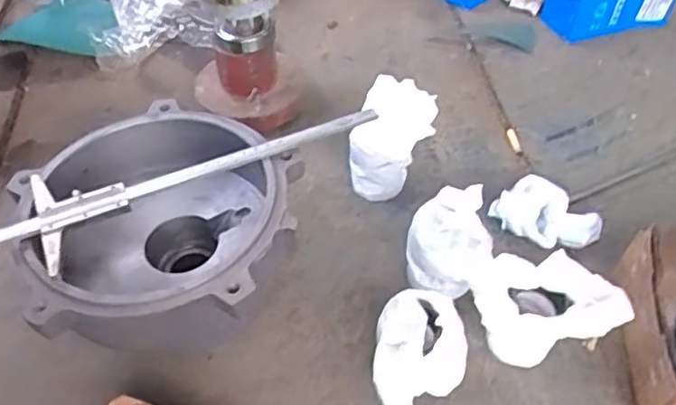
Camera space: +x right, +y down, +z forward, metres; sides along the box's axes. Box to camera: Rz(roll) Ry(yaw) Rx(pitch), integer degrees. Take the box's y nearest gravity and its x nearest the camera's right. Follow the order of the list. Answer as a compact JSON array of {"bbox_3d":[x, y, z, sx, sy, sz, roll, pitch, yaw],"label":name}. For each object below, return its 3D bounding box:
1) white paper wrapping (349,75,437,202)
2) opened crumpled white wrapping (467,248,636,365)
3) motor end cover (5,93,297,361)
[{"bbox_3d":[0.046,-0.054,0.577,0.058,0.103,0.055,26,52,21],"label":"white paper wrapping"},{"bbox_3d":[0.144,0.081,0.457,0.095,0.113,0.026,23,51,19],"label":"opened crumpled white wrapping"},{"bbox_3d":[-0.132,0.030,0.500,0.192,0.115,0.192,-4,48,-4],"label":"motor end cover"}]

